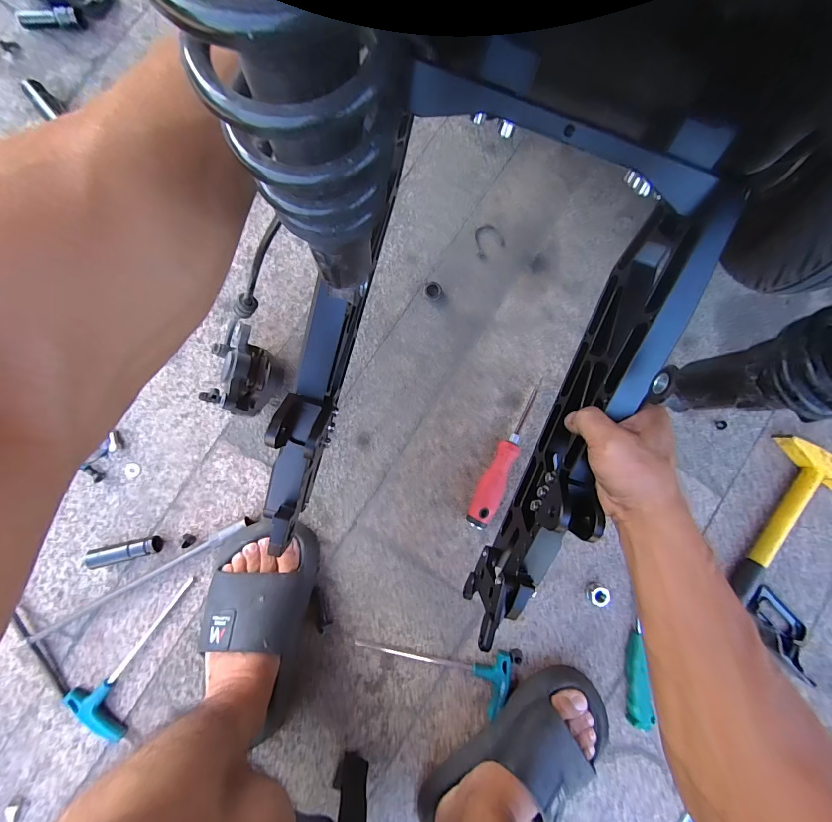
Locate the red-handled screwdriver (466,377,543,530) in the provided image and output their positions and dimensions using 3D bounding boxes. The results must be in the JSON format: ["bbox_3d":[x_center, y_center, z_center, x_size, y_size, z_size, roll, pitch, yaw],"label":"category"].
[{"bbox_3d":[0.115,0.053,0.491,0.028,0.029,0.200,26,86,-3],"label":"red-handled screwdriver"}]

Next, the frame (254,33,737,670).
[{"bbox_3d":[0.040,-0.016,0.325,0.262,0.114,0.402,17,105,-6],"label":"frame"}]

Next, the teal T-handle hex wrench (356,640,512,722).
[{"bbox_3d":[0.021,0.332,0.482,0.192,0.020,0.072,7,87,-4],"label":"teal T-handle hex wrench"}]

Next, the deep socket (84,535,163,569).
[{"bbox_3d":[-0.341,0.165,0.458,0.077,0.022,0.021,-12,89,-5],"label":"deep socket"}]

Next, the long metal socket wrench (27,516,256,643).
[{"bbox_3d":[-0.320,0.198,0.462,0.276,0.019,0.013,-29,90,-5],"label":"long metal socket wrench"}]

